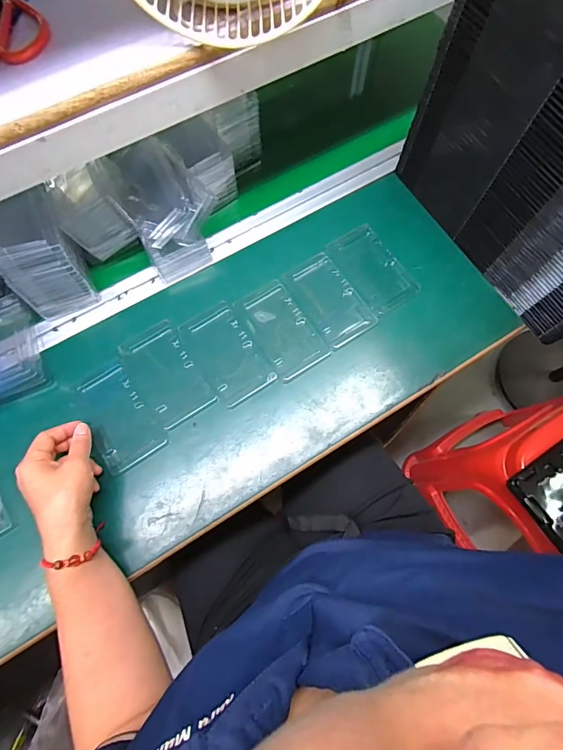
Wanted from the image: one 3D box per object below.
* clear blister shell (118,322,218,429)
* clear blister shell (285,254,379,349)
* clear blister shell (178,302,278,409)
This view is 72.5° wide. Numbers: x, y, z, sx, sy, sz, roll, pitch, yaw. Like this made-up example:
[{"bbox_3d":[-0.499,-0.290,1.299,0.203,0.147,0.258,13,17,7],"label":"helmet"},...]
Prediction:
[{"bbox_3d":[-0.143,-0.003,0.478,0.071,0.010,0.127,-33,73,-9],"label":"clear blister shell"},{"bbox_3d":[0.062,-0.102,0.514,0.076,0.015,0.127,-33,73,-9],"label":"clear blister shell"},{"bbox_3d":[-0.070,-0.029,0.486,0.073,0.008,0.125,-33,73,-10],"label":"clear blister shell"}]

